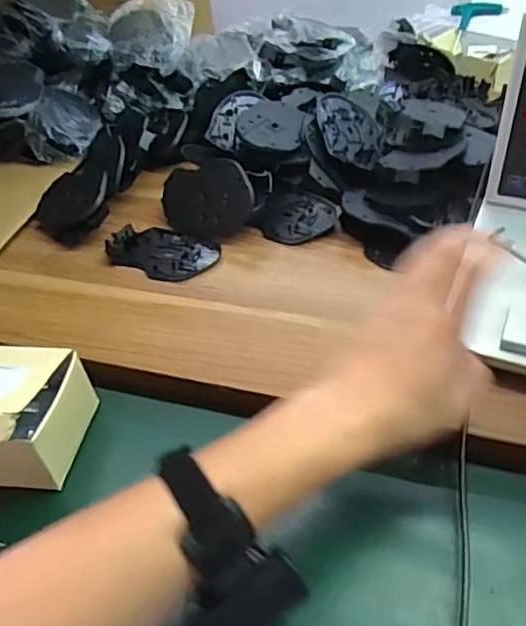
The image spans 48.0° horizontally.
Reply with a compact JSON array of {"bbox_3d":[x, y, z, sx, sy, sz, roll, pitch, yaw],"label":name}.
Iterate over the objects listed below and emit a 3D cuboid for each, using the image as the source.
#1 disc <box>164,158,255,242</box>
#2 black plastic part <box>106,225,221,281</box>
[{"bbox_3d":[-0.057,-0.116,0.612,0.108,0.080,0.009,6,8,30],"label":"disc"},{"bbox_3d":[-0.102,-0.065,0.598,0.110,0.012,0.070,14,47,21],"label":"black plastic part"}]

